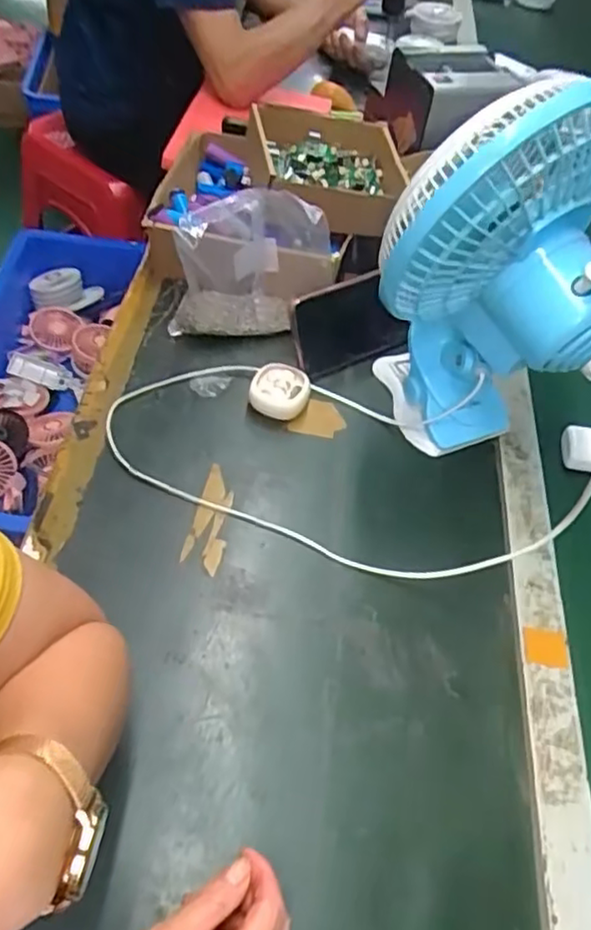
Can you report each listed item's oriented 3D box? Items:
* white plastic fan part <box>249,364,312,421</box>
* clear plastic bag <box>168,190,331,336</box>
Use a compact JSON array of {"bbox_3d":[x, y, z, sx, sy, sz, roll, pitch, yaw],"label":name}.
[{"bbox_3d":[-0.015,-0.071,0.639,0.055,0.030,0.054,10,53,2],"label":"white plastic fan part"},{"bbox_3d":[-0.042,-0.203,0.651,0.155,0.126,0.085,6,54,-2],"label":"clear plastic bag"}]

